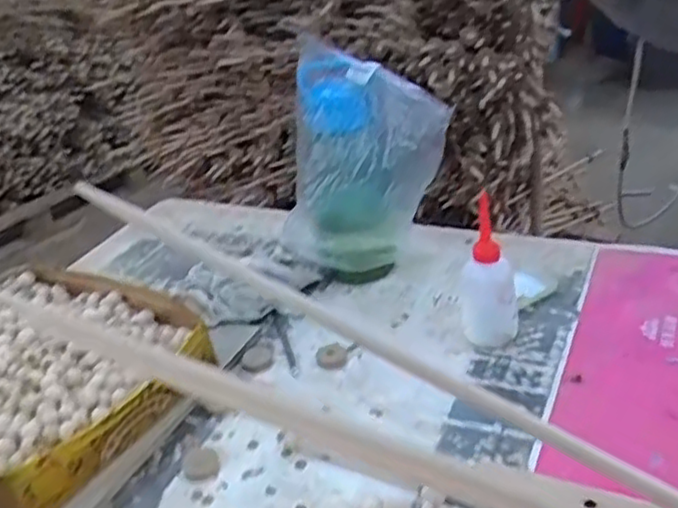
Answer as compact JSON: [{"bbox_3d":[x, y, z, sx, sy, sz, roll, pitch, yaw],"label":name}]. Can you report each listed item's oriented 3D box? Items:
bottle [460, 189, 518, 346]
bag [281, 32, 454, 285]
[{"bbox_3d":[0.165,0.026,0.773,0.060,0.155,0.040,6,30,25],"label":"bottle"},{"bbox_3d":[0.027,-0.085,0.866,0.133,0.290,0.198,-21,31,-24],"label":"bag"}]

